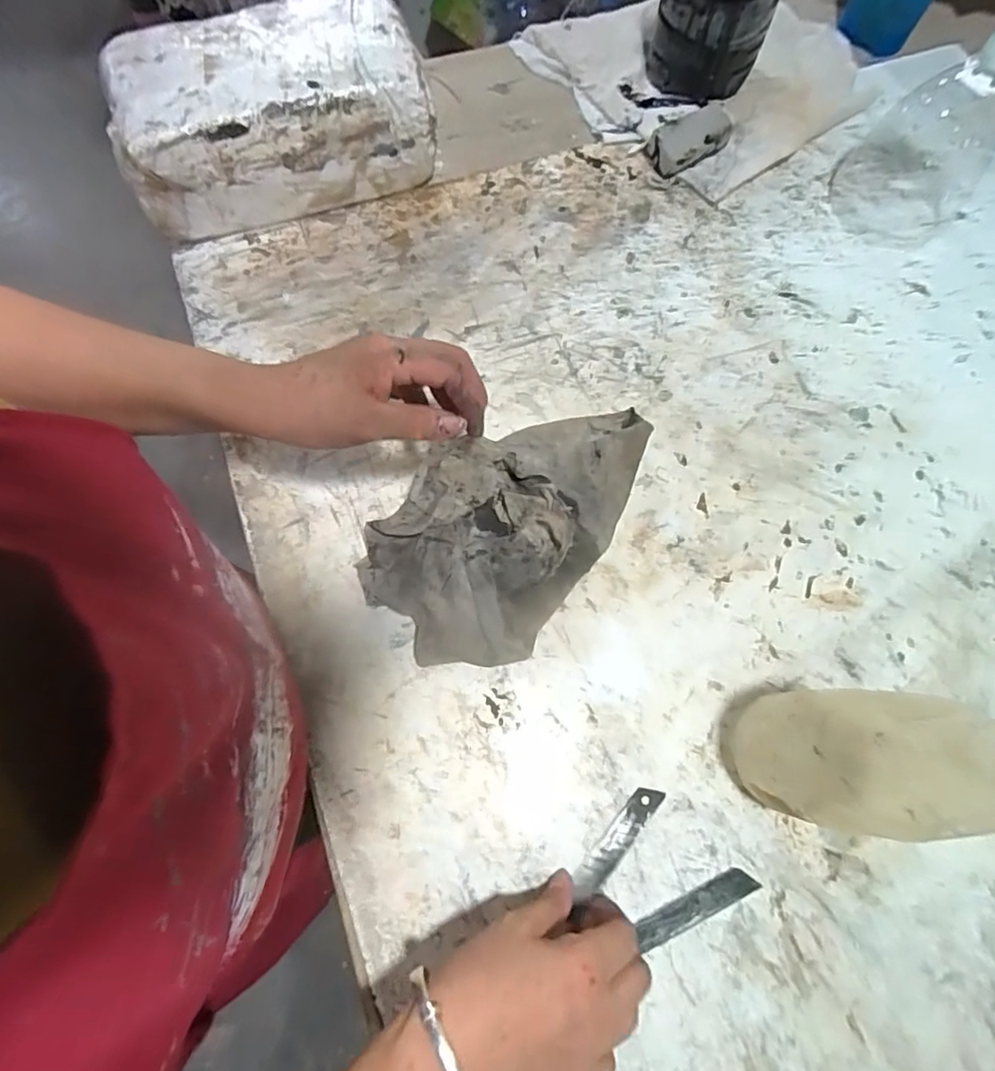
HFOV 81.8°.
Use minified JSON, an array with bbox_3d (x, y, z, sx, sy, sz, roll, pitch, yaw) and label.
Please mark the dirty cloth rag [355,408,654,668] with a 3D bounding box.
[{"bbox_3d":[0.014,-0.017,0.402,0.128,0.061,0.223,41,76,10],"label":"dirty cloth rag"}]

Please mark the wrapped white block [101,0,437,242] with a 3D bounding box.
[{"bbox_3d":[-0.187,-0.354,0.489,0.243,0.101,0.119,-18,74,-7],"label":"wrapped white block"}]

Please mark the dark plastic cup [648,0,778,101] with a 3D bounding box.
[{"bbox_3d":[0.201,-0.482,0.539,0.098,0.095,0.093,0,73,-1],"label":"dark plastic cup"}]

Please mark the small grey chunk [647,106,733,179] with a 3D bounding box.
[{"bbox_3d":[0.179,-0.365,0.534,0.064,0.034,0.041,-21,75,-8],"label":"small grey chunk"}]

